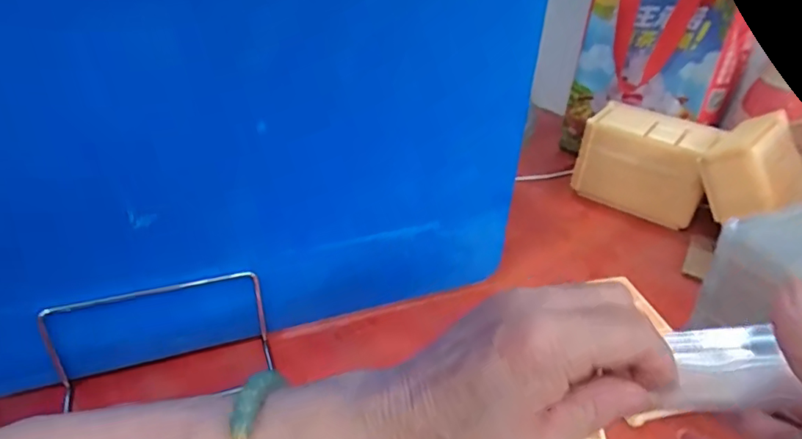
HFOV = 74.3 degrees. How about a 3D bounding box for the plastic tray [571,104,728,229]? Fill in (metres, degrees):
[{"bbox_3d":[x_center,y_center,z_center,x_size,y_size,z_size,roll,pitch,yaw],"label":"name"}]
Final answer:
[{"bbox_3d":[0.293,-0.065,0.643,0.142,0.101,0.099,24,41,29],"label":"plastic tray"}]

